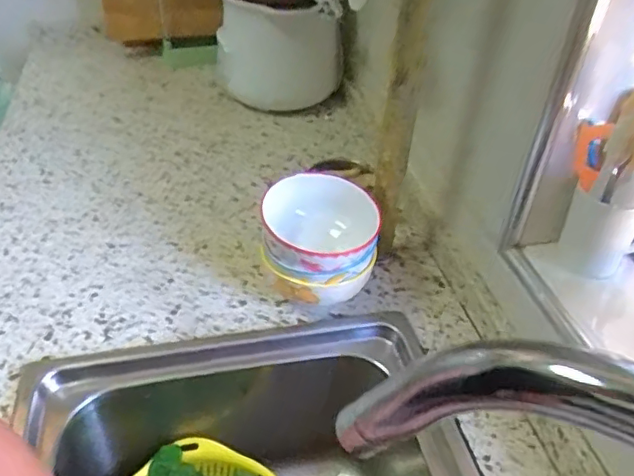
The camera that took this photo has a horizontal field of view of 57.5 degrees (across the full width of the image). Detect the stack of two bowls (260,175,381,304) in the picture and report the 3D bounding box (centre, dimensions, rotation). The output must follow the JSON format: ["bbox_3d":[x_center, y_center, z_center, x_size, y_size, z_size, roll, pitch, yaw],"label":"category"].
[{"bbox_3d":[0.001,0.015,0.642,0.122,0.127,0.125,1,39,-3],"label":"stack of two bowls"}]

